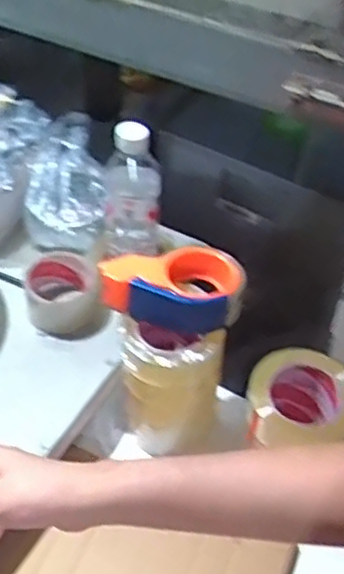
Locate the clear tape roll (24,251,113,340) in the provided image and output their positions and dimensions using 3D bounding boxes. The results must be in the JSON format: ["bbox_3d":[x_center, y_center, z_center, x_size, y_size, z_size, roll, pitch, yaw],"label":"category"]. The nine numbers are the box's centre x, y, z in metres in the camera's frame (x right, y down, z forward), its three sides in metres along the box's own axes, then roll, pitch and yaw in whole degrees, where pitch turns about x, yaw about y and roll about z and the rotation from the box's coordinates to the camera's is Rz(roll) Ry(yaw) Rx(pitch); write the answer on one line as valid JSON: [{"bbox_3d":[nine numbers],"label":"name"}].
[{"bbox_3d":[-0.138,0.011,0.863,0.101,0.067,0.106,1,47,-1],"label":"clear tape roll"}]

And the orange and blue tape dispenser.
[{"bbox_3d":[0.003,-0.006,0.725,0.147,0.055,0.091,15,49,12],"label":"orange and blue tape dispenser"}]

